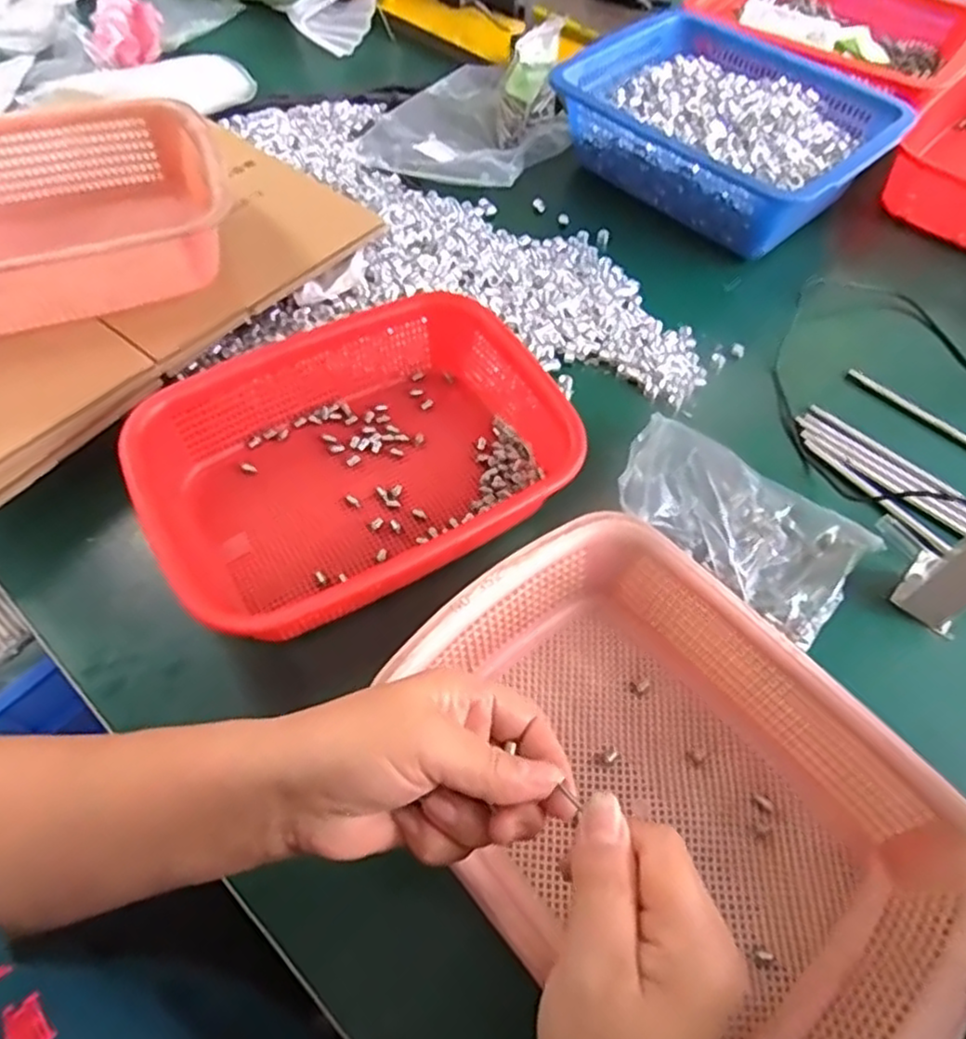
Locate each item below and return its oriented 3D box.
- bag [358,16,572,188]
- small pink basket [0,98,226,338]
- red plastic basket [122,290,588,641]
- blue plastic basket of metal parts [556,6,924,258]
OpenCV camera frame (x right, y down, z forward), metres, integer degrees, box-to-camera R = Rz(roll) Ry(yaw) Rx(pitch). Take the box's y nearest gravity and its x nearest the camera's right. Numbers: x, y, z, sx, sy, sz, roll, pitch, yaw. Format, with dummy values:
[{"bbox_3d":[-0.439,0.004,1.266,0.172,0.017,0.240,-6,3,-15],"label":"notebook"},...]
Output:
[{"bbox_3d":[-0.012,-0.465,0.775,0.185,0.086,0.232,25,60,14],"label":"bag"},{"bbox_3d":[-0.369,-0.237,0.562,0.309,0.083,0.218,-22,60,-15],"label":"small pink basket"},{"bbox_3d":[-0.081,-0.052,0.519,0.316,0.073,0.223,-26,61,-17],"label":"red plastic basket"},{"bbox_3d":[0.269,-0.422,0.753,0.249,0.087,0.307,-39,66,-23],"label":"blue plastic basket of metal parts"}]

